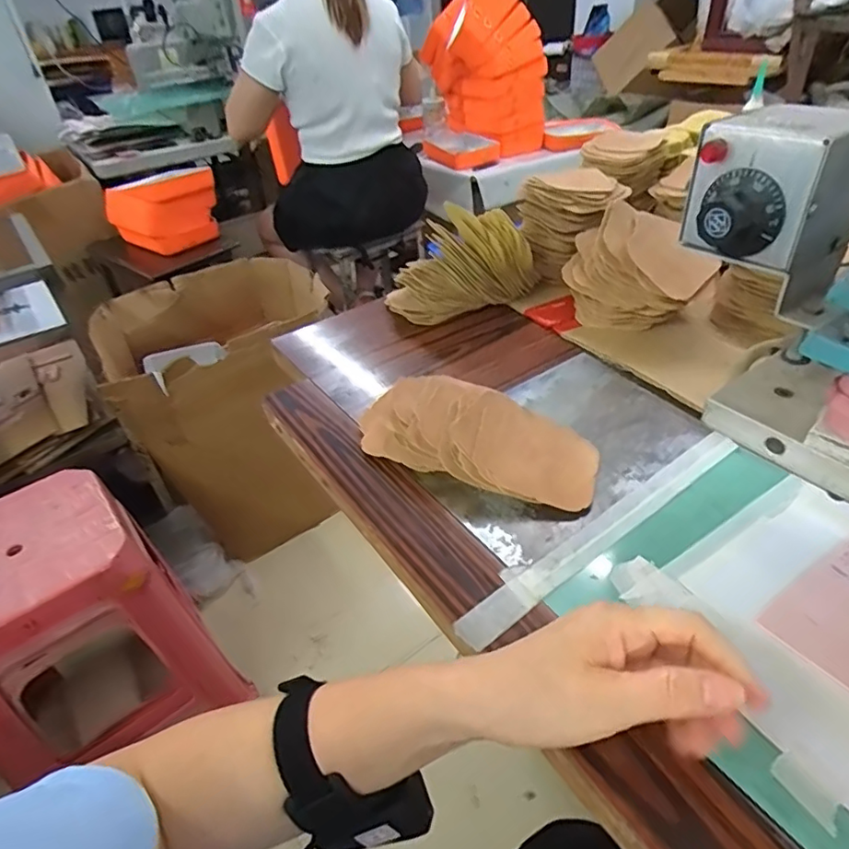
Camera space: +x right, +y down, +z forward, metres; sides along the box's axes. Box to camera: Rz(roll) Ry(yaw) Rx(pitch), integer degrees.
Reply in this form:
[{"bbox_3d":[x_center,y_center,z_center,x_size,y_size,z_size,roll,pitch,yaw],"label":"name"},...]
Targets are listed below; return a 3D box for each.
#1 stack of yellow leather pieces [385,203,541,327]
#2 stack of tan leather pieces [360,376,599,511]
[{"bbox_3d":[0.039,-0.185,0.655,0.143,0.097,0.123,-29,44,-26],"label":"stack of yellow leather pieces"},{"bbox_3d":[0.037,0.010,0.465,0.199,0.043,0.093,11,42,21],"label":"stack of tan leather pieces"}]

